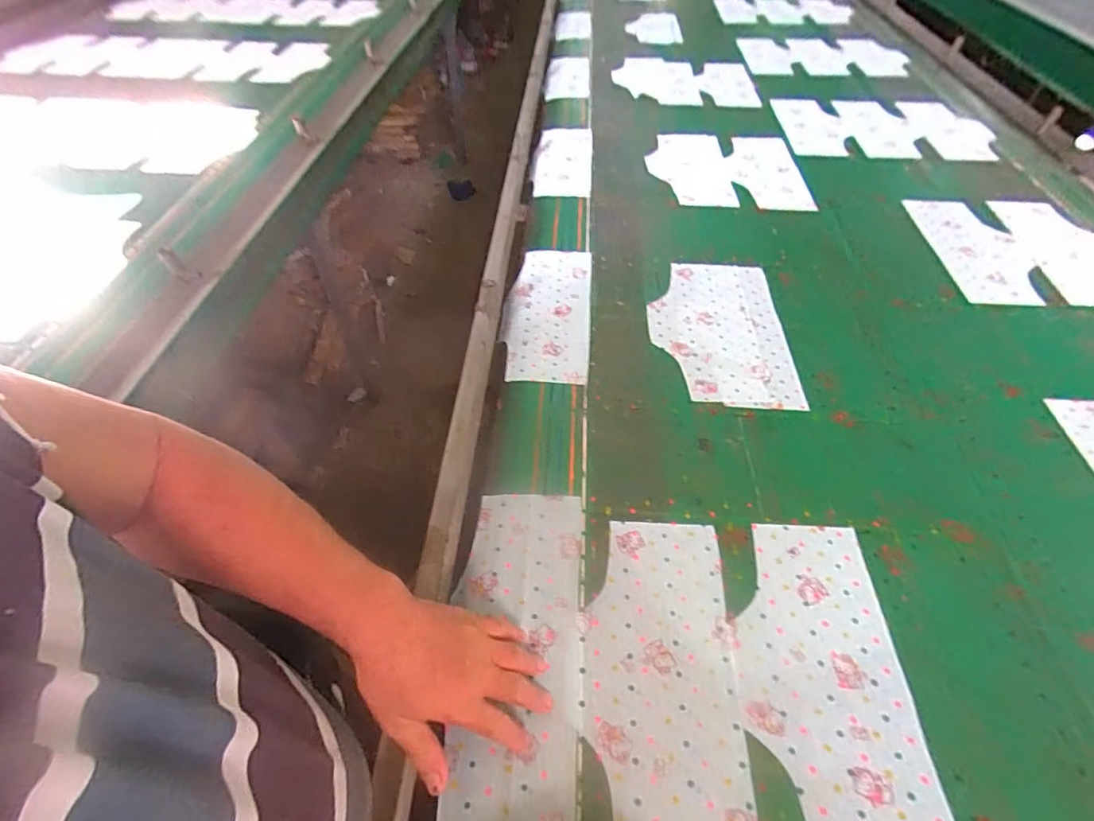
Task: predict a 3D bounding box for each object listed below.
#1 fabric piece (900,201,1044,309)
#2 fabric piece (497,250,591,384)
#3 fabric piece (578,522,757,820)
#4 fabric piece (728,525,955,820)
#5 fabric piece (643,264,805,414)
[{"bbox_3d":[0.806,-0.305,0.942,0.170,0.009,0.322,4,51,2],"label":"fabric piece"},{"bbox_3d":[-0.001,-0.171,0.841,0.144,0.009,0.329,3,51,1],"label":"fabric piece"},{"bbox_3d":[0.110,0.261,0.496,0.149,0.004,0.322,4,51,2],"label":"fabric piece"},{"bbox_3d":[0.270,0.262,0.493,0.160,0.004,0.318,3,51,1],"label":"fabric piece"},{"bbox_3d":[0.272,-0.135,0.811,0.208,0.008,0.326,3,51,1],"label":"fabric piece"}]

